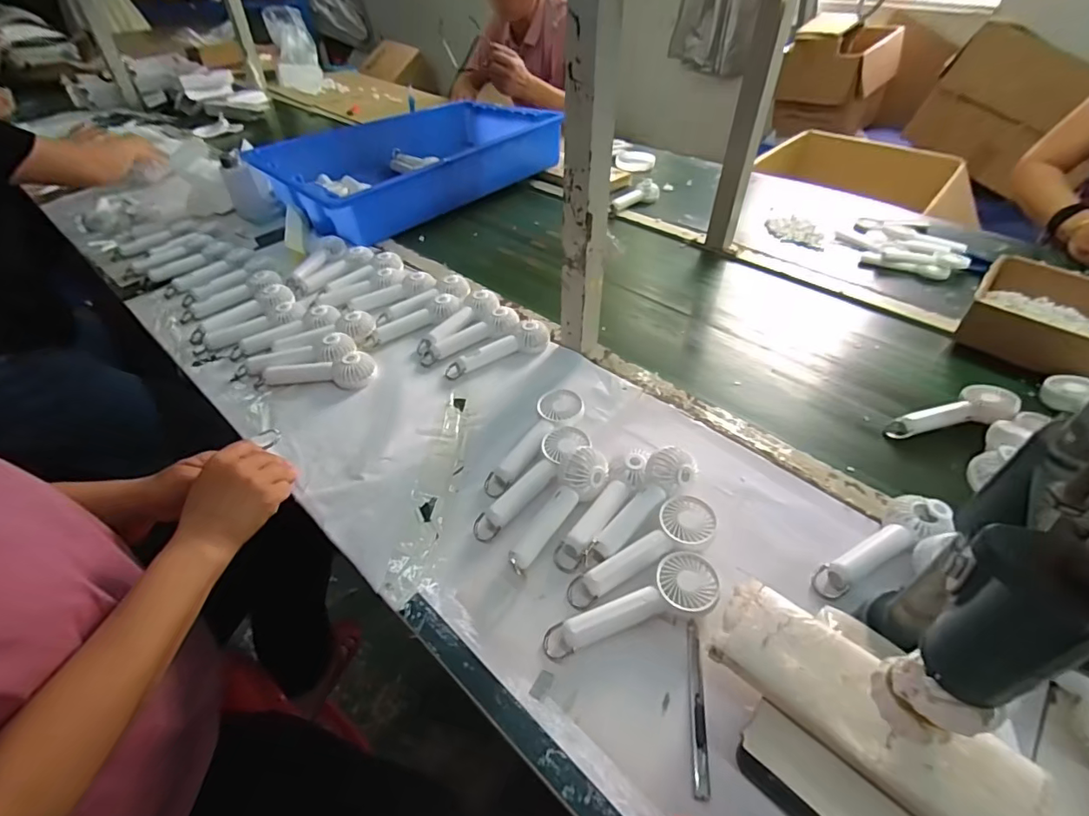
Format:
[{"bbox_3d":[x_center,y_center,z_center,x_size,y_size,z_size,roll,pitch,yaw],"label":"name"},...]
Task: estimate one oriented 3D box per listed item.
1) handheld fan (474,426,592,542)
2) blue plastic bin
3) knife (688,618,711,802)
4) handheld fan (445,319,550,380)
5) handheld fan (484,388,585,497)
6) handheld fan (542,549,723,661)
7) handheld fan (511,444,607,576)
[{"bbox_3d":[-0.010,0.077,0.555,0.048,0.051,0.161,28,50,25],"label":"handheld fan"},{"bbox_3d":[-0.318,-0.595,1.219,0.422,0.110,0.634,33,52,29],"label":"blue plastic bin"},{"bbox_3d":[0.125,0.240,0.418,0.011,0.005,0.130,6,44,6],"label":"knife"},{"bbox_3d":[-0.063,-0.085,0.733,0.162,0.032,0.044,-24,49,-24],"label":"handheld fan"},{"bbox_3d":[-0.007,0.040,0.603,0.056,0.031,0.161,21,47,20],"label":"handheld fan"},{"bbox_3d":[0.083,0.184,0.455,0.162,0.032,0.055,-20,47,-21],"label":"handheld fan"},{"bbox_3d":[0.015,0.102,0.524,0.045,0.036,0.149,27,68,25],"label":"handheld fan"}]

